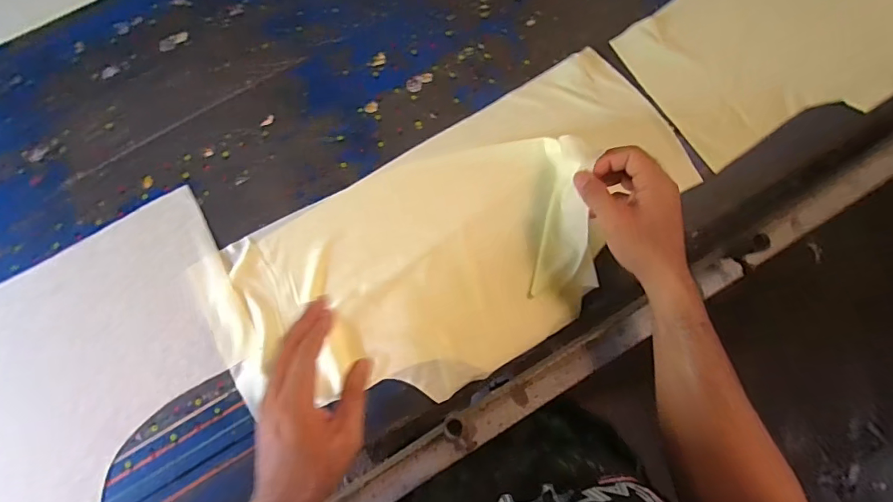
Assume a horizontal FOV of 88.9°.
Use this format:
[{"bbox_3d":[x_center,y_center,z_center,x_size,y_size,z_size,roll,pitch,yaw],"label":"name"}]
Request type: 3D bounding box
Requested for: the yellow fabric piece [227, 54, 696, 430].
[{"bbox_3d":[0.018,-0.009,0.509,0.526,0.026,0.263,-31,83,-4],"label":"yellow fabric piece"}]

